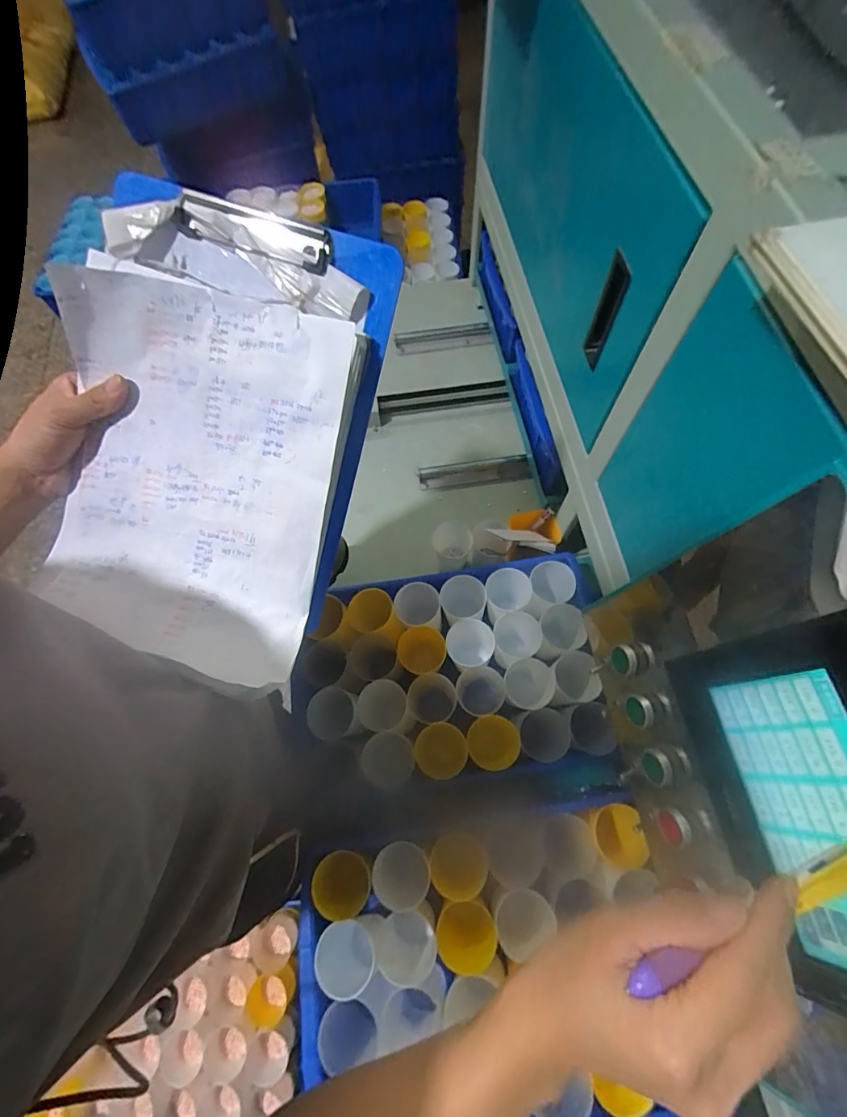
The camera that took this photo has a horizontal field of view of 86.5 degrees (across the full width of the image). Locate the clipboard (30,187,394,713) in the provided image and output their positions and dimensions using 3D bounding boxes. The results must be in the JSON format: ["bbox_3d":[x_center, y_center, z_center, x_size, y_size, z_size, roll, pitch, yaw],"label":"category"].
[{"bbox_3d":[-0.166,-0.087,0.339,0.225,0.042,0.330,17,101,2],"label":"clipboard"}]

